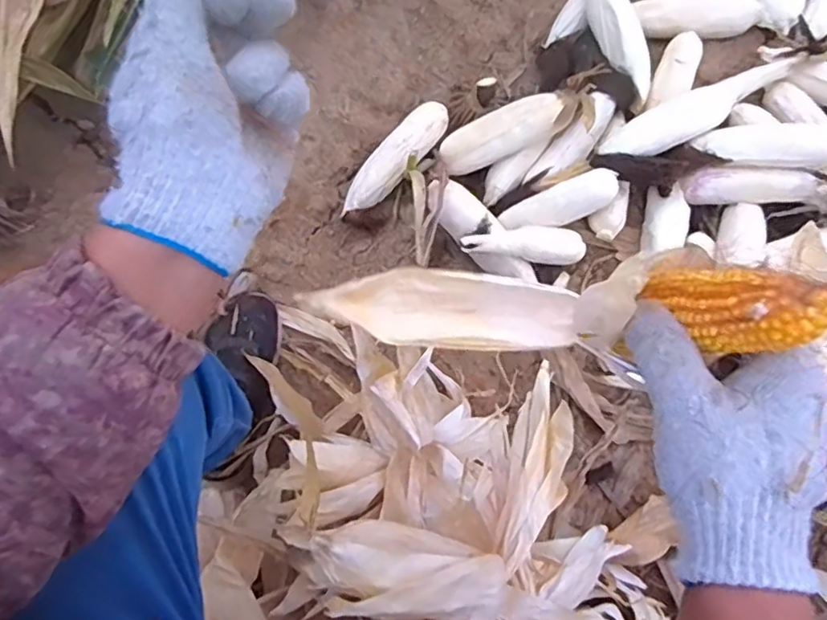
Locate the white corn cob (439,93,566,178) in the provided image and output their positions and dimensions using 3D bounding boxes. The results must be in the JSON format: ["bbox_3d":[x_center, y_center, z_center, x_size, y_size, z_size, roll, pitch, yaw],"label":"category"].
[{"bbox_3d":[0.127,-0.249,0.864,0.181,0.054,0.064,-23,77,17],"label":"white corn cob"}]

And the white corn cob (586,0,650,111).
[{"bbox_3d":[0.301,-0.387,0.888,0.065,0.053,0.196,-14,77,-4],"label":"white corn cob"}]

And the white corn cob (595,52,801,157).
[{"bbox_3d":[0.403,-0.279,0.864,0.332,0.060,0.065,-29,79,-7],"label":"white corn cob"}]

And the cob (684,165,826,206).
[{"bbox_3d":[0.479,-0.170,0.857,0.193,0.047,0.041,3,77,0],"label":"cob"}]

